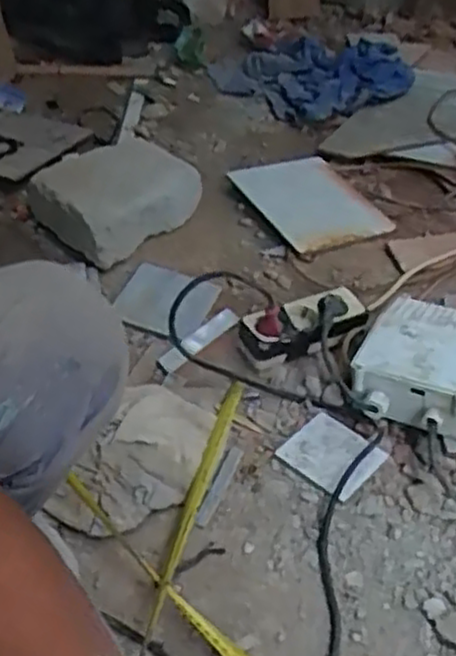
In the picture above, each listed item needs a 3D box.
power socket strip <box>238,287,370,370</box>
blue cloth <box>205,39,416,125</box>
[{"bbox_3d":[0.088,-0.004,0.906,0.151,0.062,0.060,-17,45,-22],"label":"power socket strip"},{"bbox_3d":[0.130,-0.477,1.445,0.390,0.096,0.237,10,40,27],"label":"blue cloth"}]

